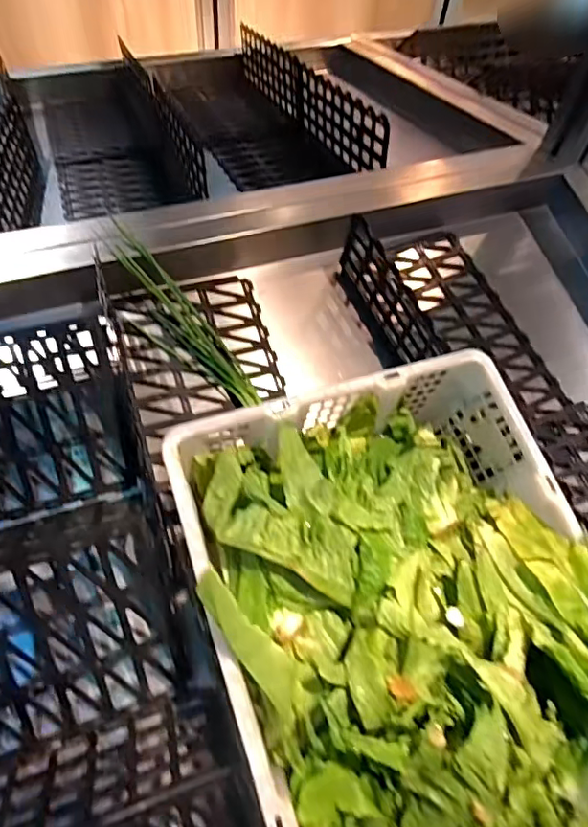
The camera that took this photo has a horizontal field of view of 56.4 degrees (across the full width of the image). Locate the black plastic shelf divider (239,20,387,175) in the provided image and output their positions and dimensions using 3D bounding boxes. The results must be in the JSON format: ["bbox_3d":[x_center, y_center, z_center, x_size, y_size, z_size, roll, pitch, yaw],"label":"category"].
[{"bbox_3d":[0.010,-0.634,1.081,0.015,0.108,0.717,-14,45,-13],"label":"black plastic shelf divider"}]

